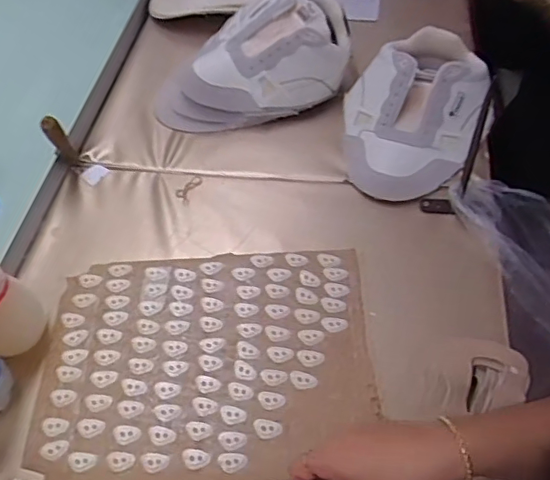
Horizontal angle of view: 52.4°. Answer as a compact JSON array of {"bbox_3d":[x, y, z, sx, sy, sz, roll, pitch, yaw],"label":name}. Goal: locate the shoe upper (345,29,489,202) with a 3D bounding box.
[{"bbox_3d":[0.173,-0.157,0.709,0.176,0.099,0.232,19,56,17],"label":"shoe upper"}]

